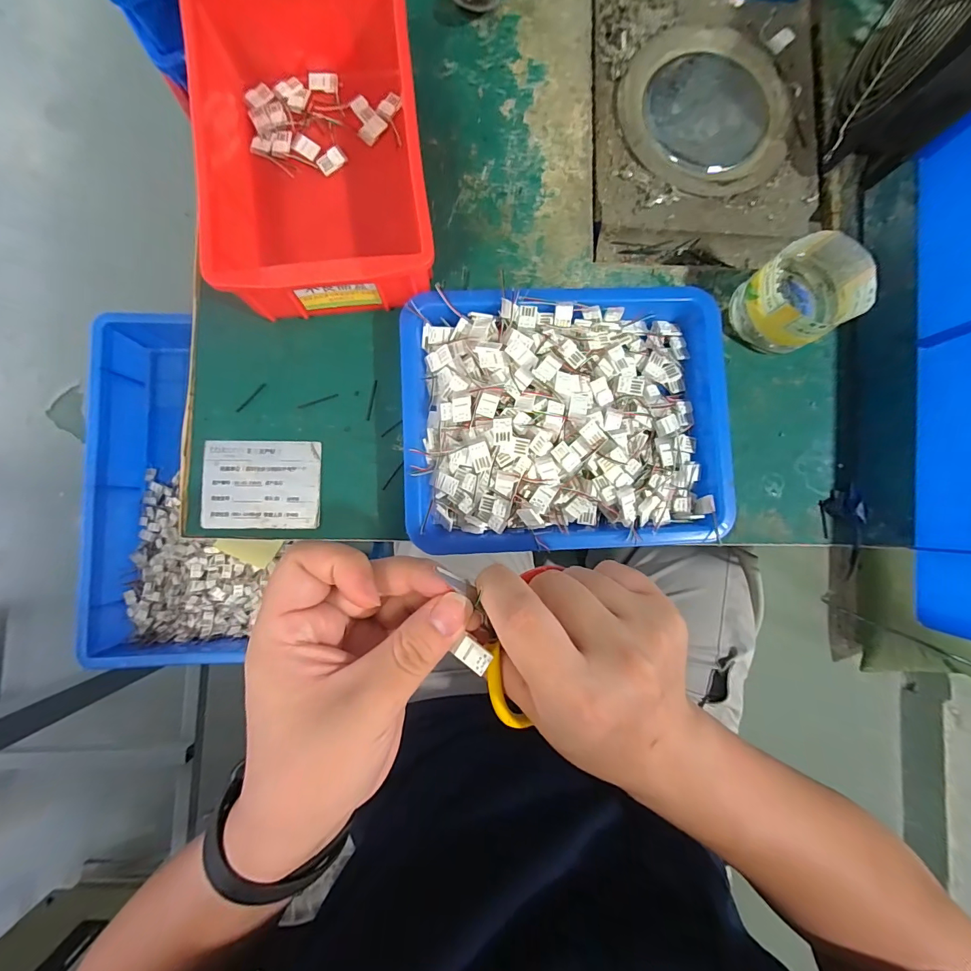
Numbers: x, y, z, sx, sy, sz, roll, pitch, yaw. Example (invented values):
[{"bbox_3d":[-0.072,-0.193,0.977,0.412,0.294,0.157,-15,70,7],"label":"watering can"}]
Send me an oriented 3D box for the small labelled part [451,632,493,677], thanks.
[{"bbox_3d":[-0.005,0.075,0.184,0.015,0.005,0.012,34,86,-1],"label":"small labelled part"}]

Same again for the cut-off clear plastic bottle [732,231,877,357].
[{"bbox_3d":[0.213,-0.128,0.283,0.063,0.051,0.059,0,87,-3],"label":"cut-off clear plastic bottle"}]

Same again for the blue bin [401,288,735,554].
[{"bbox_3d":[0.054,-0.046,0.281,0.213,0.037,0.171,-2,87,-3],"label":"blue bin"}]

